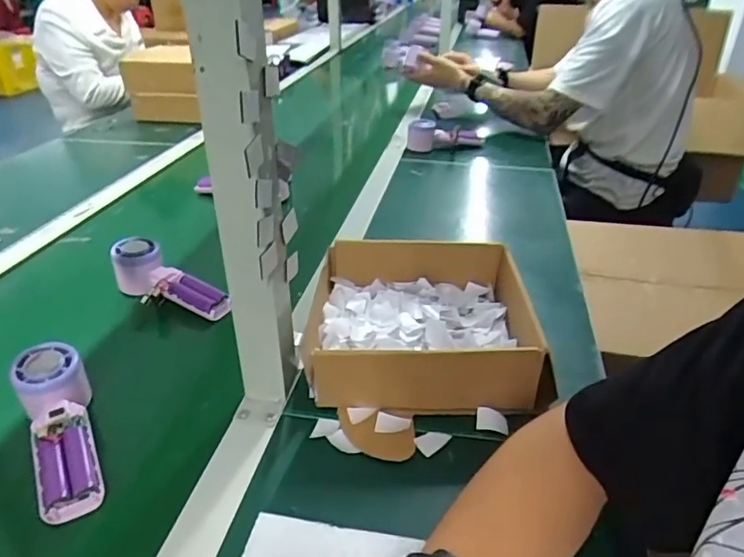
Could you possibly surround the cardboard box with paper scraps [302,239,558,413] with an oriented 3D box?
[{"bbox_3d":[0.048,0.042,0.576,0.214,0.072,0.207,1,30,-1],"label":"cardboard box with paper scraps"}]

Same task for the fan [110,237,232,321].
[{"bbox_3d":[-0.242,0.011,0.667,0.173,0.050,0.058,26,38,15],"label":"fan"}]

